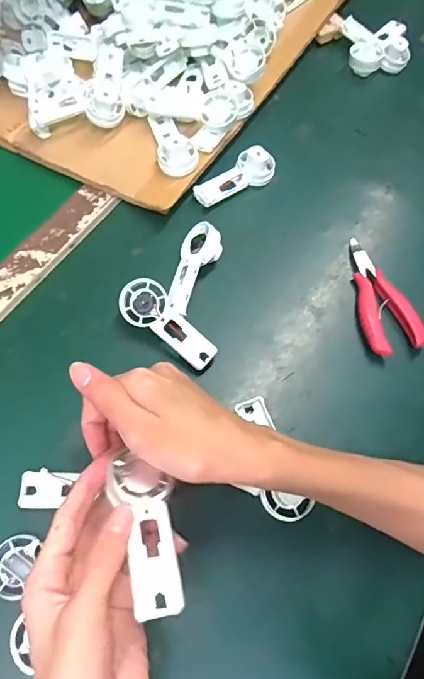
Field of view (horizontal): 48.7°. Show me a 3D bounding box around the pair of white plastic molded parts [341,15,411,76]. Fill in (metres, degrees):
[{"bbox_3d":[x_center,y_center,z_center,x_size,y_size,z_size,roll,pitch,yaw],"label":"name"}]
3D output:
[{"bbox_3d":[0.204,-0.367,0.586,0.074,0.034,0.083,-7,65,-5],"label":"pair of white plastic molded parts"}]

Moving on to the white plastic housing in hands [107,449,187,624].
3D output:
[{"bbox_3d":[-0.035,0.103,0.261,0.033,0.019,0.091,-15,50,-9],"label":"white plastic housing in hands"}]

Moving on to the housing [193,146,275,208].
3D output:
[{"bbox_3d":[0.023,-0.168,0.485,0.092,0.031,0.032,-29,69,-15],"label":"housing"}]

